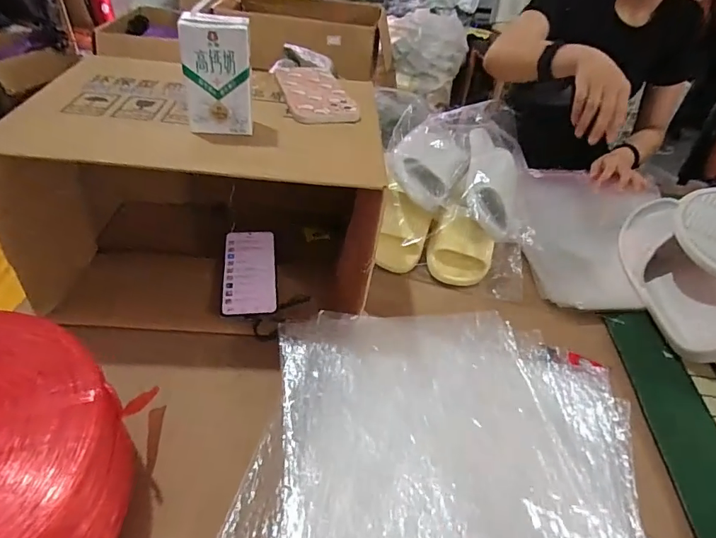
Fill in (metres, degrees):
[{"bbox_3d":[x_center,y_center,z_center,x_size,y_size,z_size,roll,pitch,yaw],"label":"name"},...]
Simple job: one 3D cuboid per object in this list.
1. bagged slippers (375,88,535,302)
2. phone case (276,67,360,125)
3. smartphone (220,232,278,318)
[{"bbox_3d":[0.173,-0.158,0.805,0.239,0.158,0.387,9,42,4],"label":"bagged slippers"},{"bbox_3d":[-0.058,-0.234,0.605,0.081,0.011,0.165,-8,43,-14],"label":"phone case"},{"bbox_3d":[-0.155,0.000,0.654,0.072,0.007,0.160,-2,47,-10],"label":"smartphone"}]

